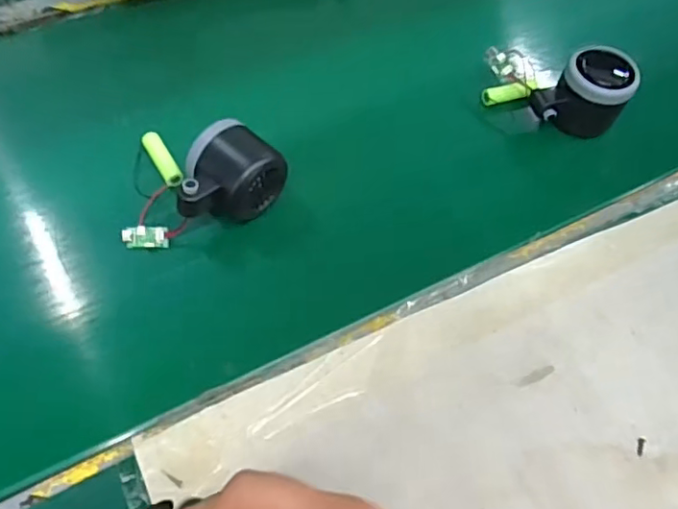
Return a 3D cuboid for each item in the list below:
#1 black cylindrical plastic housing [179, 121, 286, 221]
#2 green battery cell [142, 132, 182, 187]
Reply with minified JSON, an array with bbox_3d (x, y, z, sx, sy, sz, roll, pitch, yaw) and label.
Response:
[{"bbox_3d":[-0.082,-0.053,0.426,0.079,0.061,0.049,-36,67,-22],"label":"black cylindrical plastic housing"},{"bbox_3d":[-0.139,-0.073,0.464,0.014,0.012,0.060,-26,64,-18],"label":"green battery cell"}]

